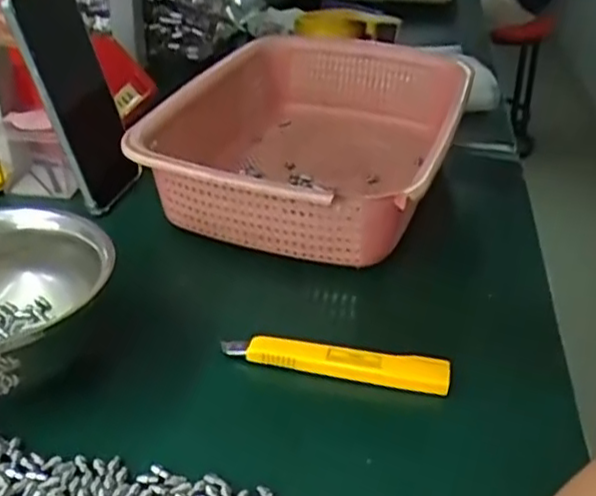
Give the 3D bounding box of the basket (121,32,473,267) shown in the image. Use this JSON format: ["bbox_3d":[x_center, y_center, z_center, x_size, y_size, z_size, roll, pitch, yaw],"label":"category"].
[{"bbox_3d":[0.005,-0.092,0.566,0.222,0.075,0.291,12,34,14],"label":"basket"}]

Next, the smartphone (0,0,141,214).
[{"bbox_3d":[-0.164,-0.113,0.512,0.017,0.165,0.068,1,27,37],"label":"smartphone"}]

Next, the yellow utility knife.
[{"bbox_3d":[0.021,0.062,0.388,0.126,0.012,0.018,8,33,8],"label":"yellow utility knife"}]

